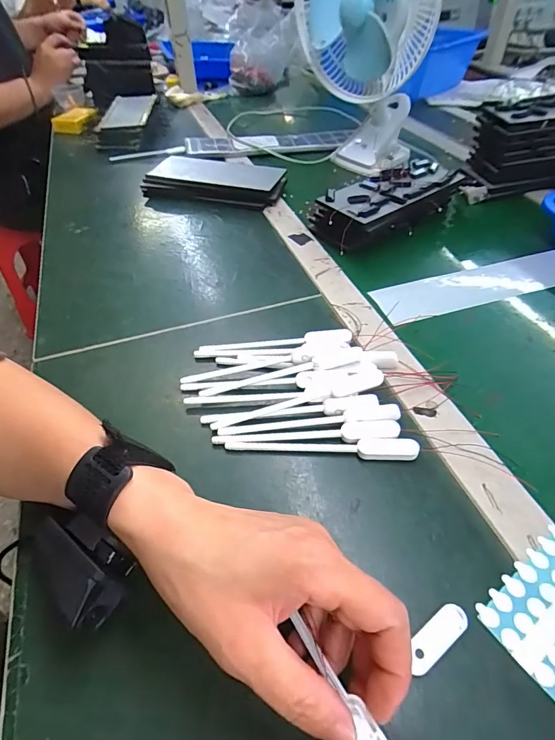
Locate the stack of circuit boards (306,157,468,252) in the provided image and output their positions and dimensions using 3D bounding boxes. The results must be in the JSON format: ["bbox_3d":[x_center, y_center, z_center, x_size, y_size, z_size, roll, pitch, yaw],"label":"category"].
[{"bbox_3d":[0.142,-0.219,0.535,0.207,0.062,0.098,-26,52,-22],"label":"stack of circuit boards"}]

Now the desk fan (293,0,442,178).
[{"bbox_3d":[0.129,-0.485,0.611,0.184,0.282,0.162,4,47,4],"label":"desk fan"}]

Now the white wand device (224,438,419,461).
[{"bbox_3d":[0.033,0.058,0.306,0.143,0.009,0.015,3,47,3],"label":"white wand device"}]

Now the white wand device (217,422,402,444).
[{"bbox_3d":[0.022,0.051,0.311,0.143,0.008,0.015,-3,47,-2],"label":"white wand device"}]

